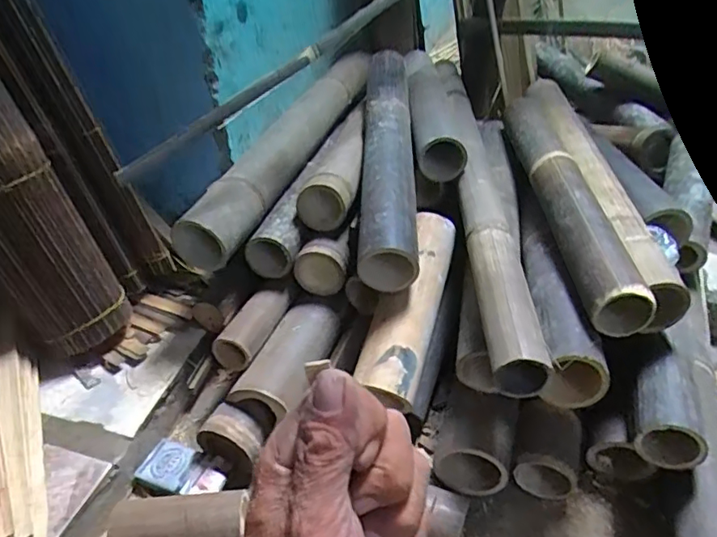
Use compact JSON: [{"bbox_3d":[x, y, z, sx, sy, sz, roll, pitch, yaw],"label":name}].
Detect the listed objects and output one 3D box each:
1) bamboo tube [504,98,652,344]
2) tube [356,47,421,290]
[{"bbox_3d":[0.247,-0.115,0.698,0.063,0.062,0.516,-2,37,4],"label":"bamboo tube"},{"bbox_3d":[0.043,-0.178,0.774,0.073,0.062,0.498,-1,48,4],"label":"tube"}]

